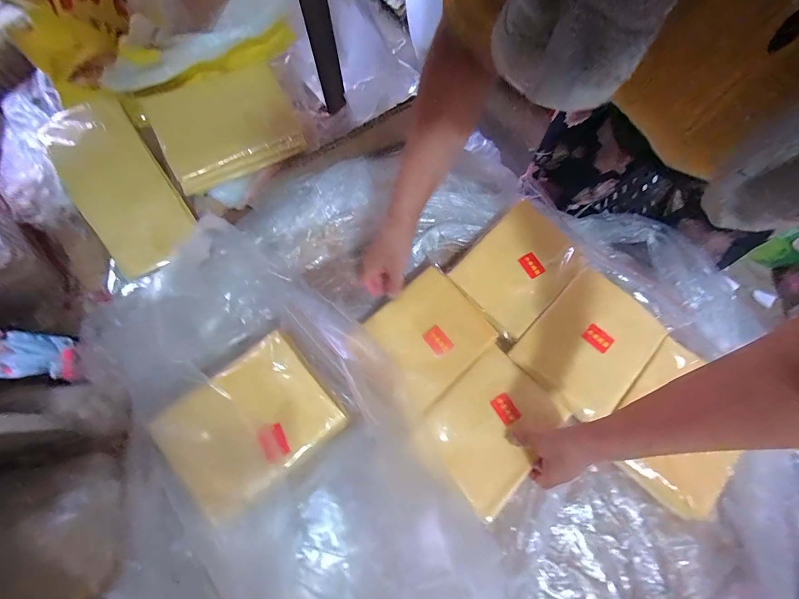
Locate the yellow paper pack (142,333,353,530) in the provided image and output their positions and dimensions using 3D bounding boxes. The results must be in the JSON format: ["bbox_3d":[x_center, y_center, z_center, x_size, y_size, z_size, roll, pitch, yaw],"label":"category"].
[{"bbox_3d":[-0.185,0.152,0.443,0.184,0.034,0.146,-38,76,-10],"label":"yellow paper pack"}]

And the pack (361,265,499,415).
[{"bbox_3d":[0.045,0.052,0.542,0.164,0.027,0.154,-41,77,-11],"label":"pack"}]

